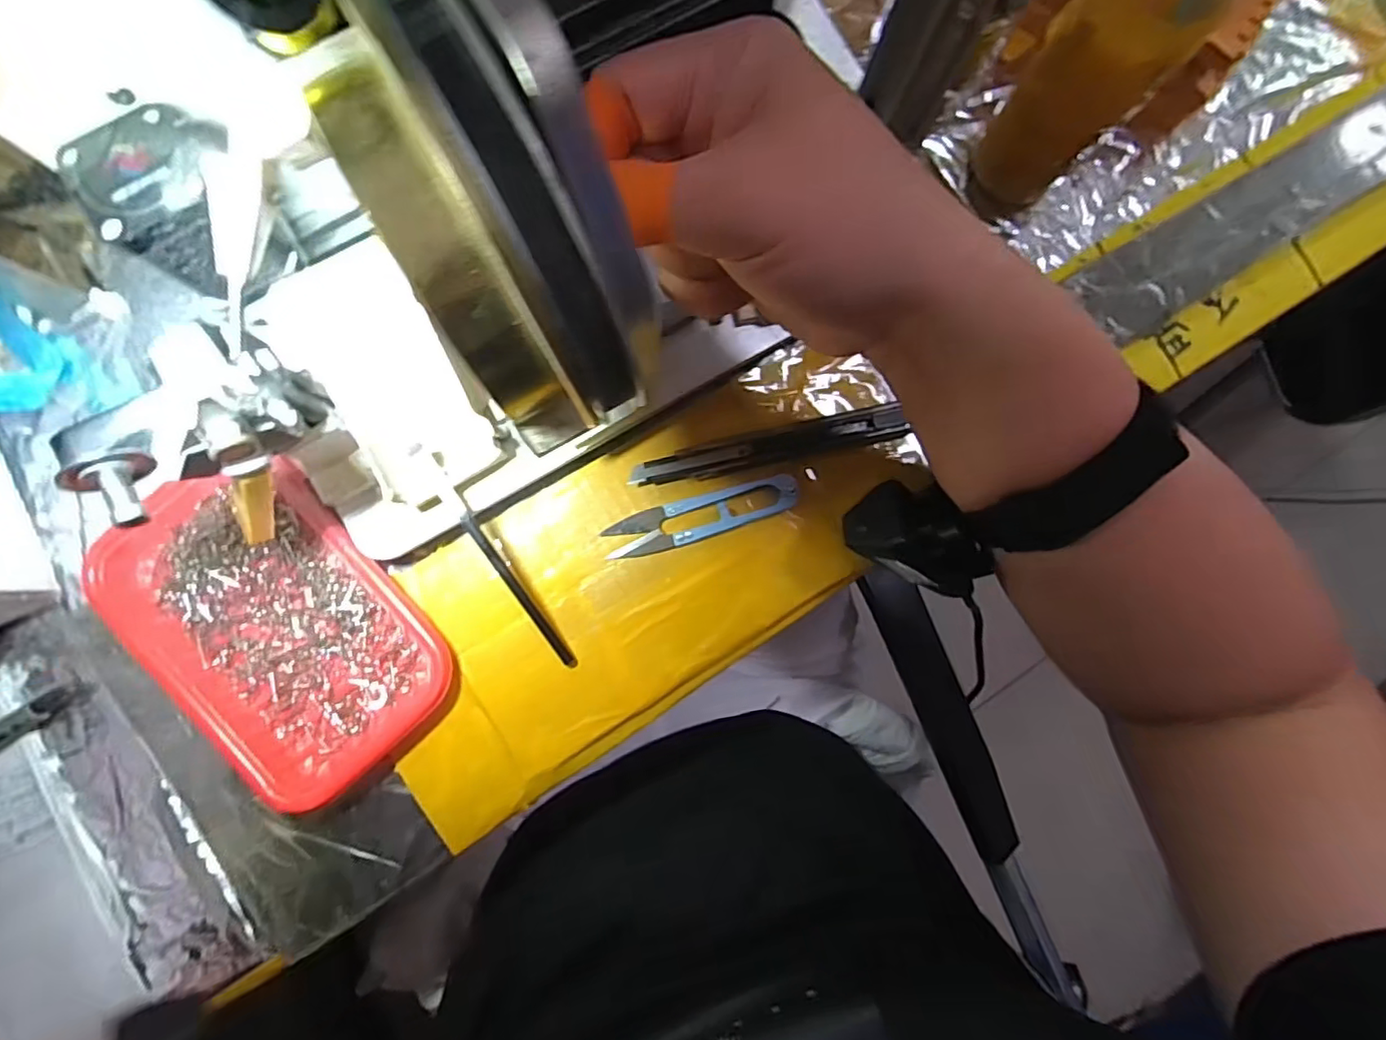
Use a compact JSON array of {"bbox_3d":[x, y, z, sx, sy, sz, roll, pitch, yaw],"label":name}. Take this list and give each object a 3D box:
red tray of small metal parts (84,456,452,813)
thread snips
[{"bbox_3d":[-0.203,0.051,0.299,0.108,0.021,0.162,-40,90,-5],"label":"red tray of small metal parts"},{"bbox_3d":[0.006,-0.002,0.315,0.101,0.008,0.022,-16,88,-4],"label":"thread snips"}]

